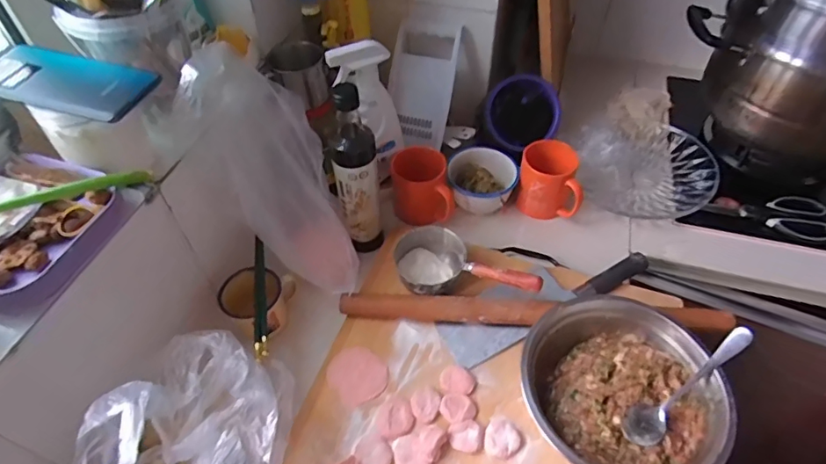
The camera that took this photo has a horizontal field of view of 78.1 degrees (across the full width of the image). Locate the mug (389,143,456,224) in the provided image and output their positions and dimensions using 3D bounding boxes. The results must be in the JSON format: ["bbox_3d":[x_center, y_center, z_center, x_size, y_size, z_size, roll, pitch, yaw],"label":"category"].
[{"bbox_3d":[0.012,-0.064,0.774,0.083,0.106,0.080,-1,49,1],"label":"mug"}]

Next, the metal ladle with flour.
[{"bbox_3d":[0.061,0.053,0.649,0.196,0.061,0.095,16,52,32],"label":"metal ladle with flour"}]

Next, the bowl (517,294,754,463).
[{"bbox_3d":[0.219,0.170,0.548,0.201,0.074,0.198,-1,49,1],"label":"bowl"}]

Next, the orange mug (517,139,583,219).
[{"bbox_3d":[0.212,-0.078,0.783,0.098,0.093,0.079,15,51,14],"label":"orange mug"}]

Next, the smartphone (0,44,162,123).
[{"bbox_3d":[-0.328,-0.142,0.477,0.156,0.013,0.075,12,51,11],"label":"smartphone"}]

